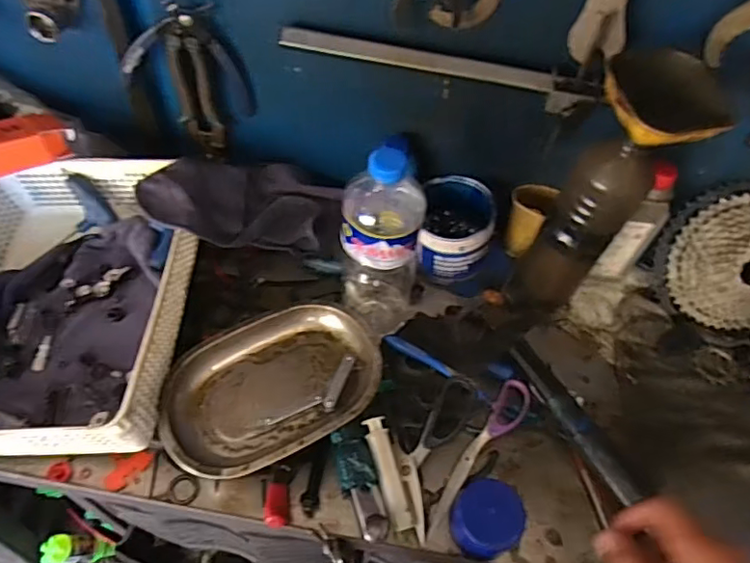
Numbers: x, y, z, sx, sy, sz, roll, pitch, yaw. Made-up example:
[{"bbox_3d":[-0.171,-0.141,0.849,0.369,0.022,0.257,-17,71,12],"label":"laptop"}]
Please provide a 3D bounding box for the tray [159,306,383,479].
[{"bbox_3d":[-0.106,0.106,0.580,0.225,0.036,0.153,-24,60,-20],"label":"tray"}]

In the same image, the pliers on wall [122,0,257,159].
[{"bbox_3d":[-0.210,-0.228,0.652,0.128,0.199,0.029,6,54,0],"label":"pliers on wall"}]

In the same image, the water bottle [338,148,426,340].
[{"bbox_3d":[0.005,-0.033,0.587,0.081,0.269,0.088,13,55,5],"label":"water bottle"}]

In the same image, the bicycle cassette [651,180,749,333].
[{"bbox_3d":[0.436,-0.021,0.665,0.188,0.185,0.043,-8,15,11],"label":"bicycle cassette"}]

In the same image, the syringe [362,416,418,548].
[{"bbox_3d":[0.016,0.195,0.552,0.023,0.018,0.123,-13,72,-13],"label":"syringe"}]

